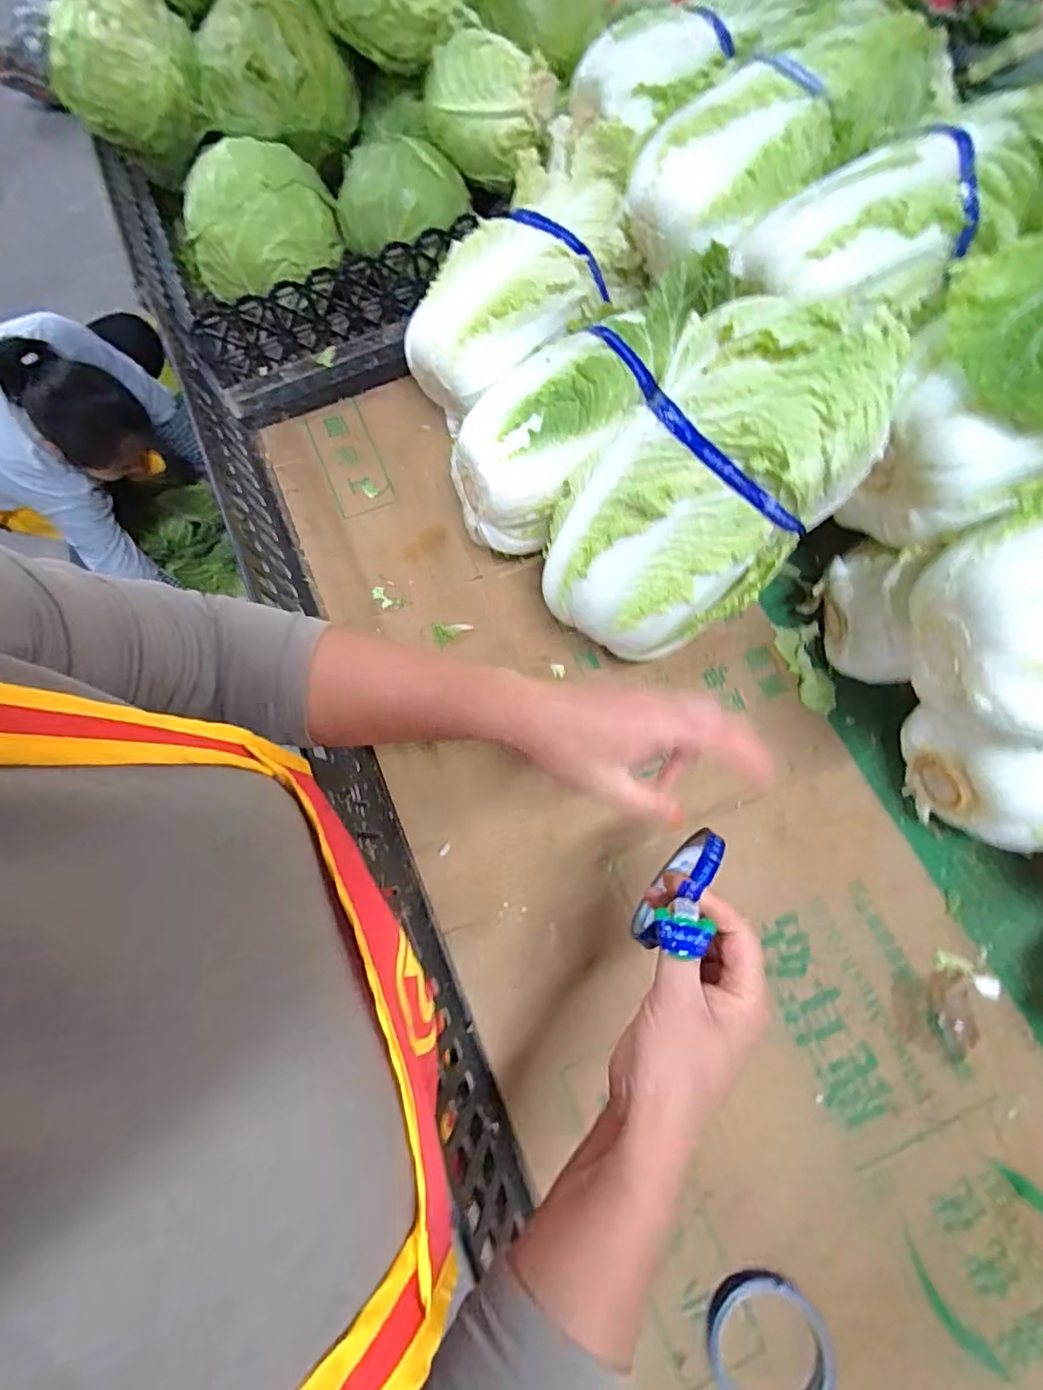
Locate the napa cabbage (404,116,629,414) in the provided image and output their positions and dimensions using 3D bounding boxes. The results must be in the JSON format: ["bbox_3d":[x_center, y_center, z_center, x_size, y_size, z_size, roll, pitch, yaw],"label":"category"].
[{"bbox_3d":[0.004,-0.432,0.584,0.155,0.117,0.260,40,79,14],"label":"napa cabbage"}]

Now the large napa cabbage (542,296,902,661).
[{"bbox_3d":[0.155,-0.169,0.468,0.184,0.292,0.150,30,36,-4],"label":"large napa cabbage"}]

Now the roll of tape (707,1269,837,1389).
[{"bbox_3d":[0.184,0.484,0.412,0.085,0.015,0.090,6,72,4],"label":"roll of tape"}]

